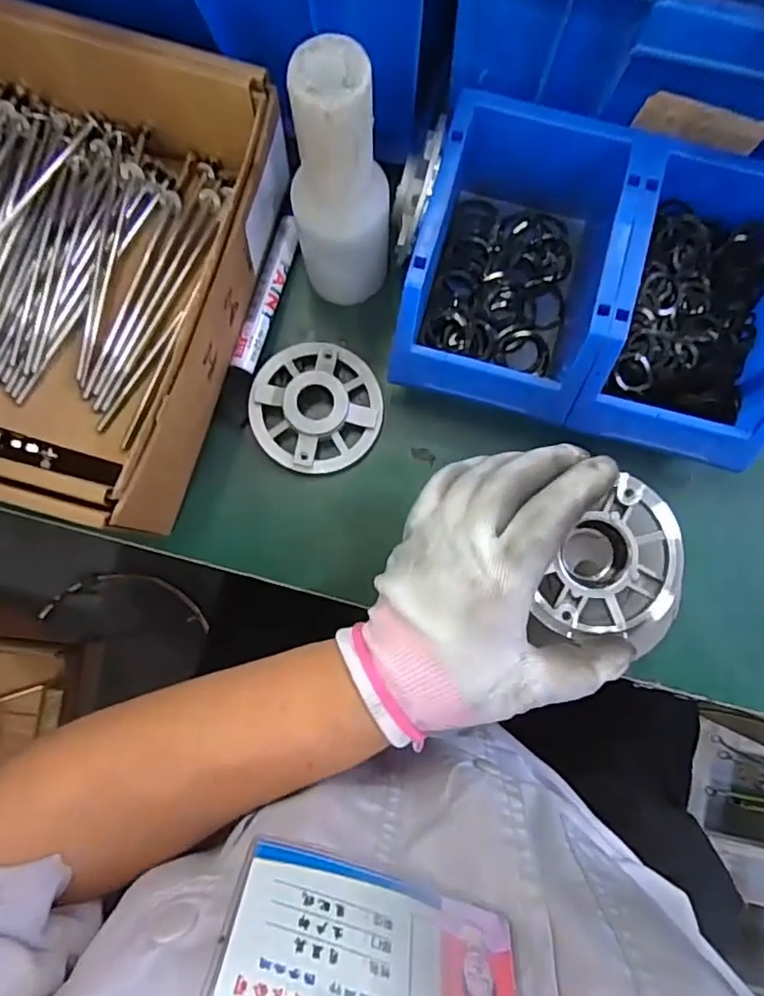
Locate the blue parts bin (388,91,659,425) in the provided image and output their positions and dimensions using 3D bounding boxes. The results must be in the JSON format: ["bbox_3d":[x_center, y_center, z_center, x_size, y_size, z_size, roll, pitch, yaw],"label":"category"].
[{"bbox_3d":[0.075,-0.133,0.339,0.107,0.072,0.159,15,82,1],"label":"blue parts bin"}]

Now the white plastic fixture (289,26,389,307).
[{"bbox_3d":[-0.020,-0.152,0.304,0.050,0.145,0.044,-3,82,-1],"label":"white plastic fixture"}]

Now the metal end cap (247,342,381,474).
[{"bbox_3d":[-0.040,-0.056,0.354,0.078,0.019,0.078,0,82,-1],"label":"metal end cap"}]

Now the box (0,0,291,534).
[{"bbox_3d":[-0.231,-0.146,0.329,0.309,0.076,0.264,16,82,2],"label":"box"}]

